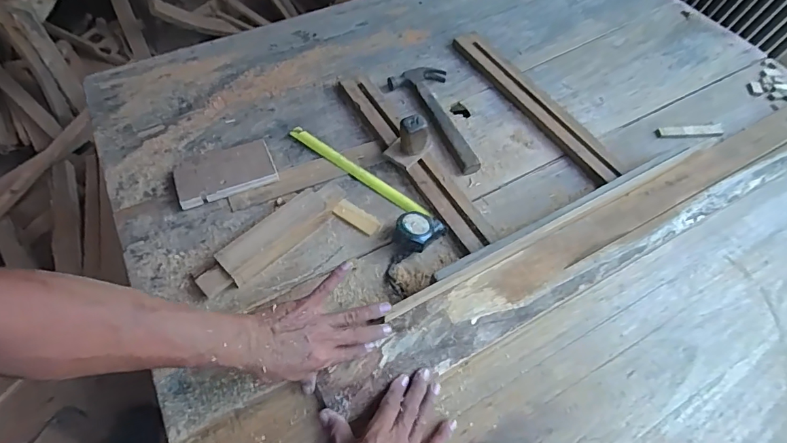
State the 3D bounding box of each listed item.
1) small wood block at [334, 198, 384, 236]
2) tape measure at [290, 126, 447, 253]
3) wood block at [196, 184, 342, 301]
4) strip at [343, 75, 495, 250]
[{"bbox_3d":[-0.056,-0.005,0.698,0.078,0.011,0.034,31,60,18],"label":"small wood block"},{"bbox_3d":[-0.054,-0.074,0.701,0.078,0.044,0.328,-35,65,-23],"label":"tape measure"},{"bbox_3d":[-0.171,0.018,0.645,0.061,0.032,0.245,37,66,23],"label":"wood block"},{"bbox_3d":[0.027,-0.118,0.756,0.055,0.022,0.431,-24,59,-17],"label":"strip"}]

